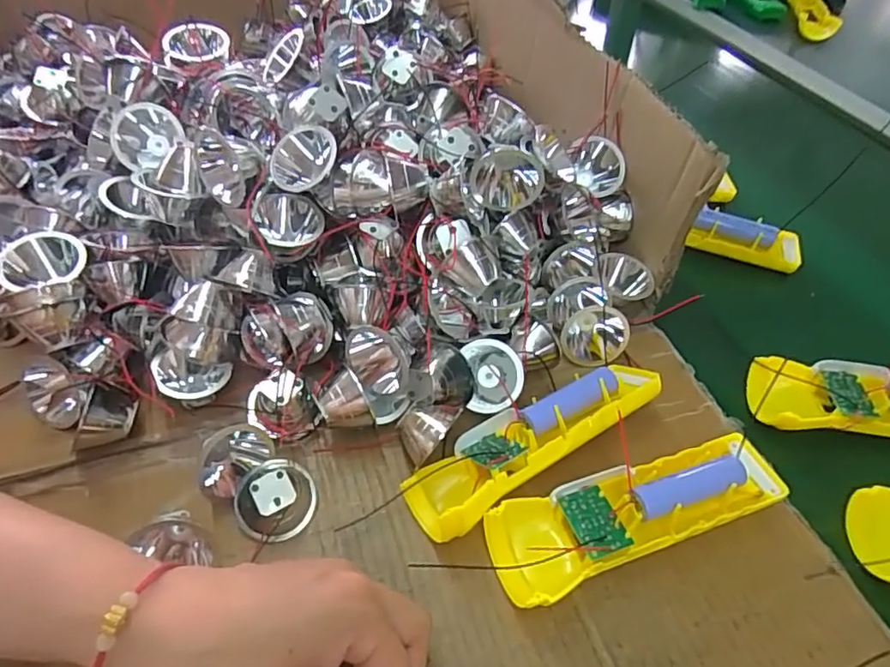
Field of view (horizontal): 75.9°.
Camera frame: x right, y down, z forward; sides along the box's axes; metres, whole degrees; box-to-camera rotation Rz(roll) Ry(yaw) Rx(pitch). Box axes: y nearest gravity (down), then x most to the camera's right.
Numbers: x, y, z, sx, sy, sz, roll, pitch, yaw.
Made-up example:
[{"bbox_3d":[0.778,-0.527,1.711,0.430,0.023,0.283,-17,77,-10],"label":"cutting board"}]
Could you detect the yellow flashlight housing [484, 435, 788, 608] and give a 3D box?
[{"bbox_3d":[0.098,0.093,0.296,0.152,0.029,0.047,-17,51,-11],"label":"yellow flashlight housing"}]

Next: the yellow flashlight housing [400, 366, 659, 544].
[{"bbox_3d":[0.050,0.057,0.323,0.155,0.040,0.043,-29,54,-20],"label":"yellow flashlight housing"}]

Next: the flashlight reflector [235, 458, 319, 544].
[{"bbox_3d":[-0.091,0.086,0.304,0.043,0.033,0.036,-38,58,-26],"label":"flashlight reflector"}]

